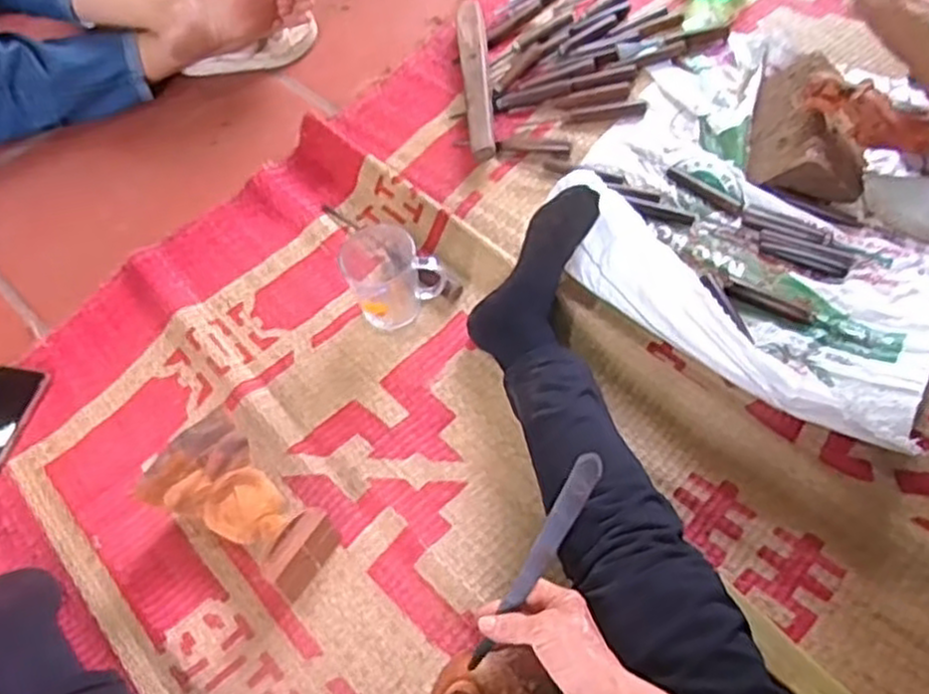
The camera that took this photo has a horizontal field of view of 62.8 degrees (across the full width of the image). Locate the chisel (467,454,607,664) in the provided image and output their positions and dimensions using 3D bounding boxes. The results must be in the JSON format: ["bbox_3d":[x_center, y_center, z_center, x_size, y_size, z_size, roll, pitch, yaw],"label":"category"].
[{"bbox_3d":[0.058,0.174,0.619,0.021,0.010,0.197,31,92,20],"label":"chisel"}]

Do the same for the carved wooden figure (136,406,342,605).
[{"bbox_3d":[-0.219,0.164,0.764,0.180,0.088,0.110,35,67,22],"label":"carved wooden figure"}]

